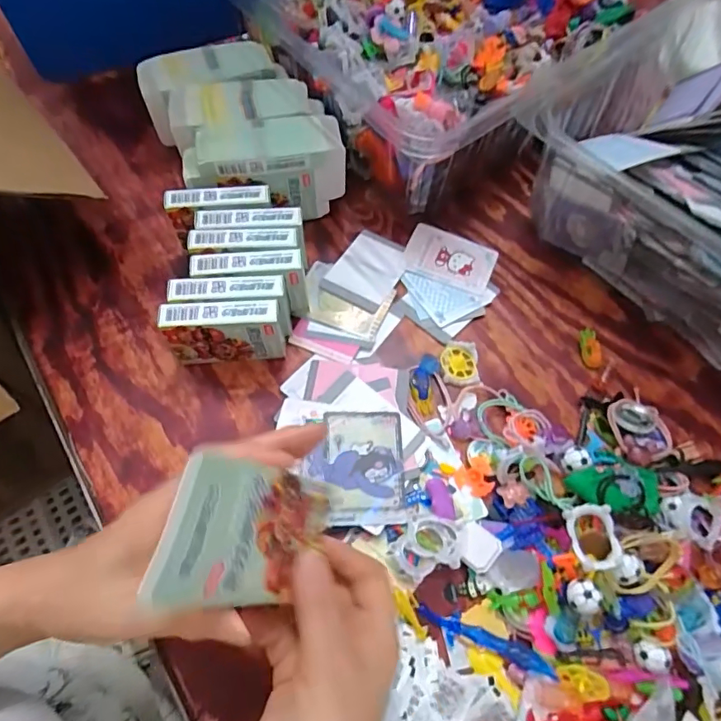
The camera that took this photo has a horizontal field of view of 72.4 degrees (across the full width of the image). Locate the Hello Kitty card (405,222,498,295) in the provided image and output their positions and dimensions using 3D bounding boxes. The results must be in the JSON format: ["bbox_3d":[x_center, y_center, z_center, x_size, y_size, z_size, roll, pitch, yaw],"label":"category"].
[{"bbox_3d":[0.090,-0.102,0.496,0.087,0.004,0.063,20,64,9],"label":"Hello Kitty card"}]

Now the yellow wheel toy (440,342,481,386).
[{"bbox_3d":[0.088,0.002,0.440,0.033,0.005,0.041,1,62,-2],"label":"yellow wheel toy"}]

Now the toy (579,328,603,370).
[{"bbox_3d":[0.210,-0.012,0.450,0.018,0.009,0.042,3,62,-1],"label":"toy"}]

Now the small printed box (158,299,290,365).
[{"bbox_3d":[-0.111,-0.022,0.411,0.091,0.066,0.021,-3,63,-4],"label":"small printed box"}]

